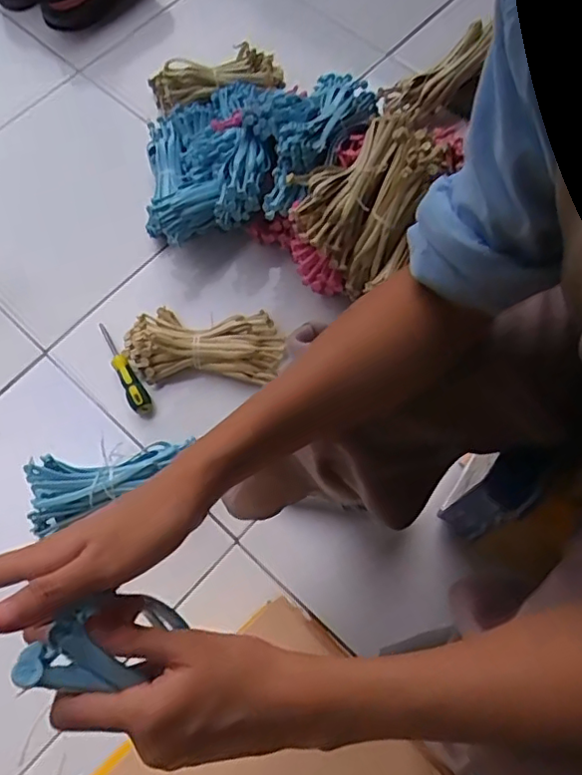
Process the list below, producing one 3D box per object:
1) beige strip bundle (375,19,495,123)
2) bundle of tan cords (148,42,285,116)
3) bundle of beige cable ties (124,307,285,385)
[{"bbox_3d":[0.236,-0.496,0.953,0.187,0.055,0.056,-33,66,13],"label":"beige strip bundle"},{"bbox_3d":[-0.127,-0.517,1.010,0.223,0.059,0.078,-9,69,-2],"label":"bundle of tan cords"},{"bbox_3d":[-0.123,-0.060,0.856,0.217,0.053,0.099,-1,69,1],"label":"bundle of beige cable ties"}]

